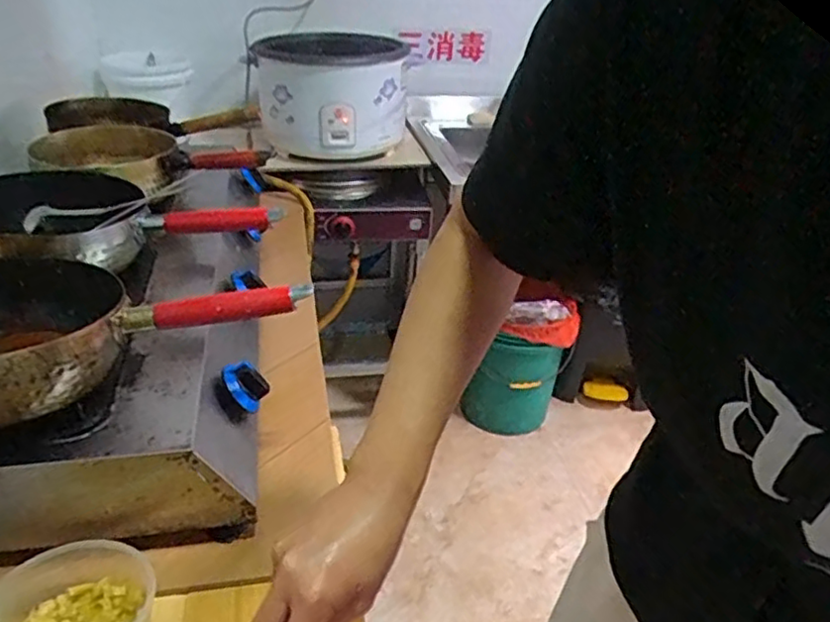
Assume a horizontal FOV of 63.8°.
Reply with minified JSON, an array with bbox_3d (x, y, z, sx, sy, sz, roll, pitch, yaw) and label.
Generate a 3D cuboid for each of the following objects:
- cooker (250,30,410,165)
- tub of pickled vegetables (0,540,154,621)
[{"bbox_3d":[-0.186,-0.502,1.571,0.321,0.242,0.281,2,31,-3],"label":"cooker"},{"bbox_3d":[-0.279,0.251,0.538,0.128,0.058,0.128,-14,36,-28],"label":"tub of pickled vegetables"}]

